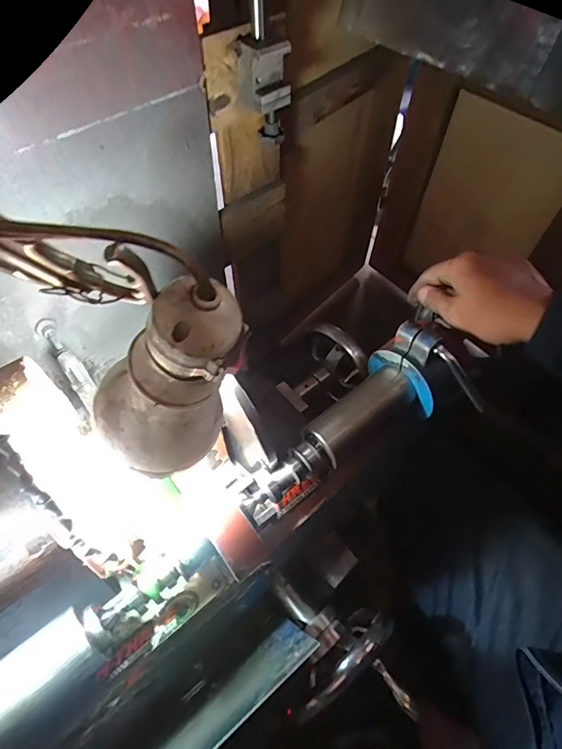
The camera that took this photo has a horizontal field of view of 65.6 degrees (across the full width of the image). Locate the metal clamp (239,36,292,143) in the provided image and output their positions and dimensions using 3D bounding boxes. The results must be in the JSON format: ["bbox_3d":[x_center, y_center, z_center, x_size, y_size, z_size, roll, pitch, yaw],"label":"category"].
[{"bbox_3d":[-0.019,-0.350,0.537,0.061,0.099,0.041,-2,57,-3],"label":"metal clamp"}]

